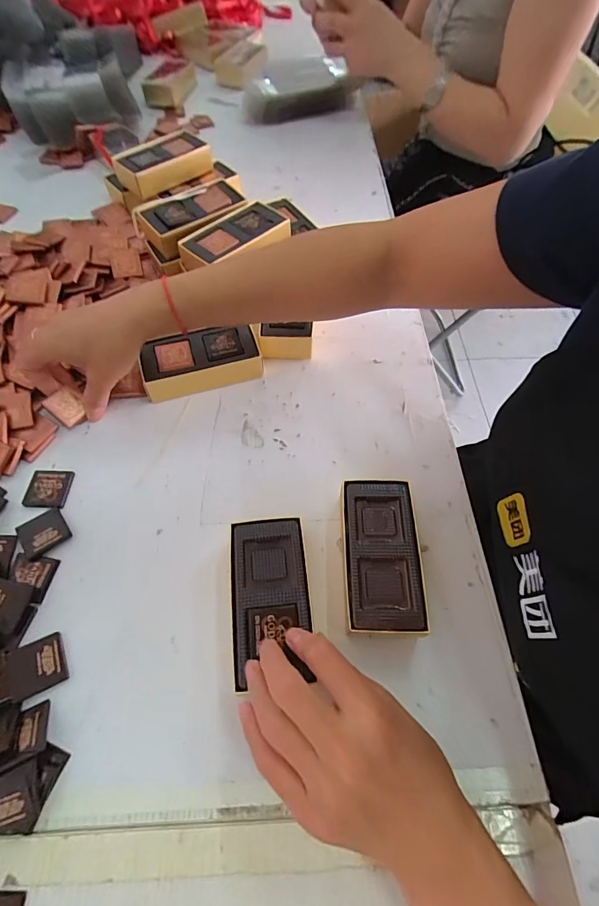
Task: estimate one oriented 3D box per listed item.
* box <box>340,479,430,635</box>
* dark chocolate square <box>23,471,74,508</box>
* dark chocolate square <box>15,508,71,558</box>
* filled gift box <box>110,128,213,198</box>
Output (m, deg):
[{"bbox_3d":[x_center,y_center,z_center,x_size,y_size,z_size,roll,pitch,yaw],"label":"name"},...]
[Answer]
[{"bbox_3d":[0.061,0.079,0.314,0.056,0.031,0.113,1,60,-1],"label":"box"},{"bbox_3d":[-0.216,0.030,0.349,0.036,0.004,0.034,2,60,-1],"label":"dark chocolate square"},{"bbox_3d":[-0.209,0.064,0.331,0.034,0.006,0.034,-35,67,-20],"label":"dark chocolate square"},{"bbox_3d":[-0.174,-0.372,0.522,0.110,0.033,0.066,-37,67,-19],"label":"filled gift box"}]

